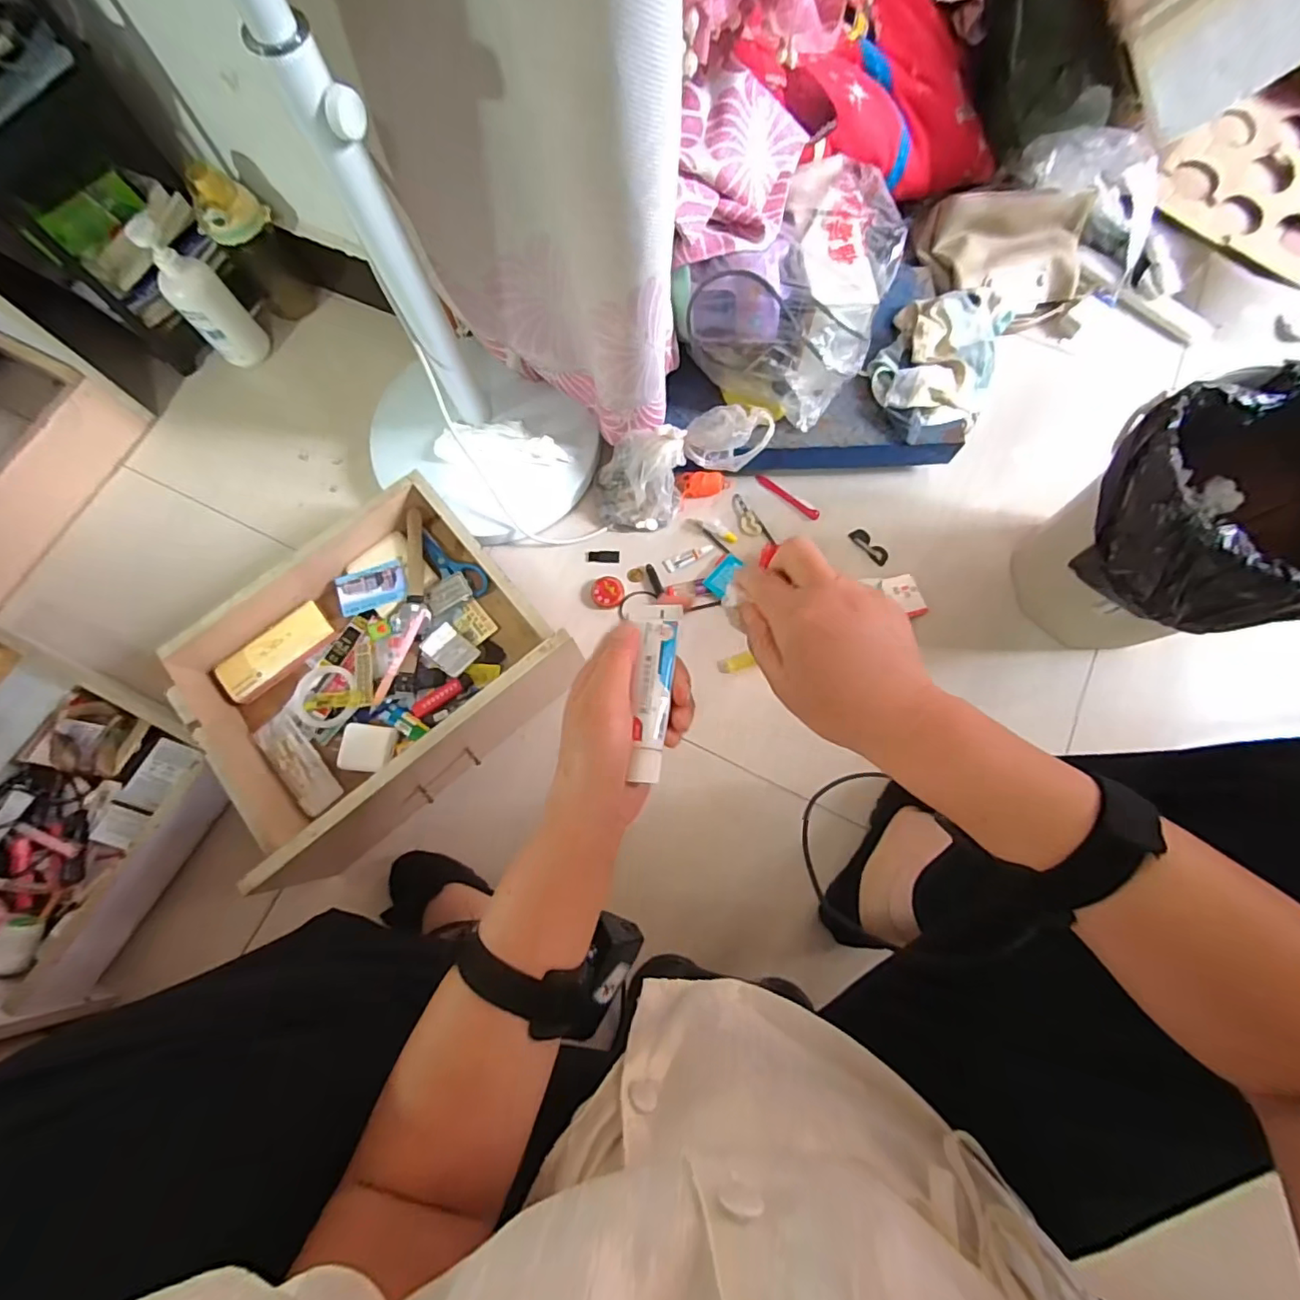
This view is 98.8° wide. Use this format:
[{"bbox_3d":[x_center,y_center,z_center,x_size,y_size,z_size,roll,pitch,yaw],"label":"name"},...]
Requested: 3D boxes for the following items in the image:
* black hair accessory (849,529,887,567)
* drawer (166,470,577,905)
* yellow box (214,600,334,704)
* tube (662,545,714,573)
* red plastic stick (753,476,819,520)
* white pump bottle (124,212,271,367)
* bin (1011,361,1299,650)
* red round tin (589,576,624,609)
[{"bbox_3d":[0.308,-0.146,0.779,0.025,0.006,0.063,-38,77,-9],"label":"black hair accessory"},{"bbox_3d":[-0.323,0.013,0.661,0.383,0.156,0.313,-40,77,-10],"label":"drawer"},{"bbox_3d":[-0.465,0.003,0.692,0.138,0.021,0.048,-41,78,-10],"label":"yellow box"},{"bbox_3d":[0.054,-0.130,0.775,0.071,0.006,0.021,-25,75,-6],"label":"tube"},{"bbox_3d":[0.197,-0.220,0.800,0.105,0.007,0.015,38,78,11],"label":"red plastic stick"},{"bbox_3d":[-0.634,-0.497,0.790,0.074,0.183,0.060,-43,78,-10],"label":"white pump bottle"},{"bbox_3d":[0.573,-0.115,0.618,0.231,0.274,0.225,0,74,1],"label":"bin"},{"bbox_3d":[-0.059,-0.082,0.762,0.043,0.010,0.045,0,74,1],"label":"red round tin"}]

